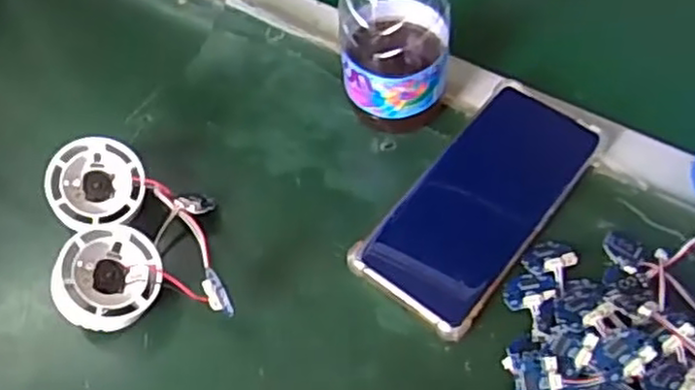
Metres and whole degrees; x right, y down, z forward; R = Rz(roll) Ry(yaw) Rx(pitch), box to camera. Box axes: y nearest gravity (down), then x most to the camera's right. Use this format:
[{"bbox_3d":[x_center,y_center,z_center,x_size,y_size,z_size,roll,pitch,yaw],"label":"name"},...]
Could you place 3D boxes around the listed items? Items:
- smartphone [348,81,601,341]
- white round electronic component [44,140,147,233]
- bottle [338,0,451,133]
[{"bbox_3d":[0.081,0.002,0.418,0.077,0.012,0.166,35,67,18],"label":"smartphone"},{"bbox_3d":[-0.147,-0.007,0.408,0.052,0.012,0.053,4,79,-20],"label":"white round electronic component"},{"bbox_3d":[0.030,-0.104,0.403,0.065,0.162,0.066,5,58,4],"label":"bottle"}]

